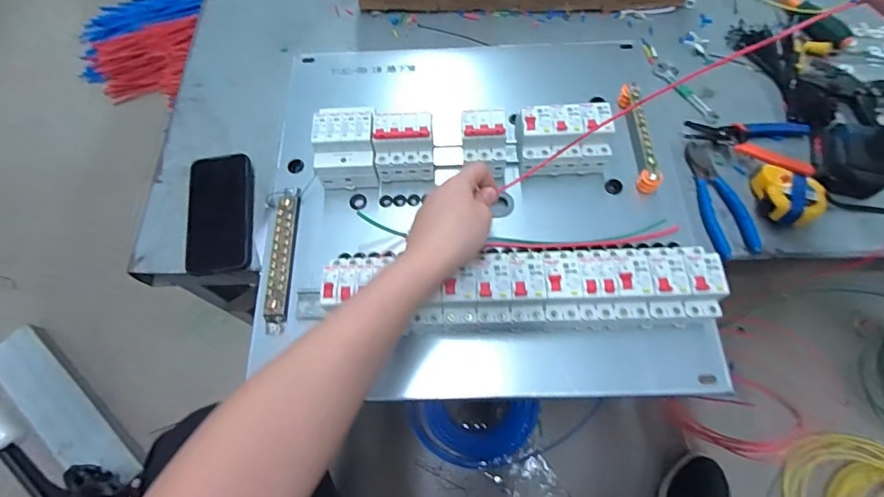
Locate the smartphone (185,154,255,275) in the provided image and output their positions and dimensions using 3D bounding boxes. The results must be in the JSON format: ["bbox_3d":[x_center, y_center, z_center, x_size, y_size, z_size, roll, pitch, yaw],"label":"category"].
[{"bbox_3d":[-0.290,-0.047,0.607,0.081,0.016,0.163,-9,66,-2],"label":"smartphone"}]

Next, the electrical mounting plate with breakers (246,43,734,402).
[{"bbox_3d":[0.039,-0.082,0.586,0.516,0.106,0.501,-1,66,2],"label":"electrical mounting plate with breakers"}]

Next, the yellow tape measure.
[{"bbox_3d":[0.430,-0.062,0.577,0.079,0.037,0.071,21,68,11],"label":"yellow tape measure"}]

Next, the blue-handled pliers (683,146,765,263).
[{"bbox_3d":[0.348,-0.065,0.591,0.059,0.013,0.162,-8,66,-1],"label":"blue-handled pliers"}]

